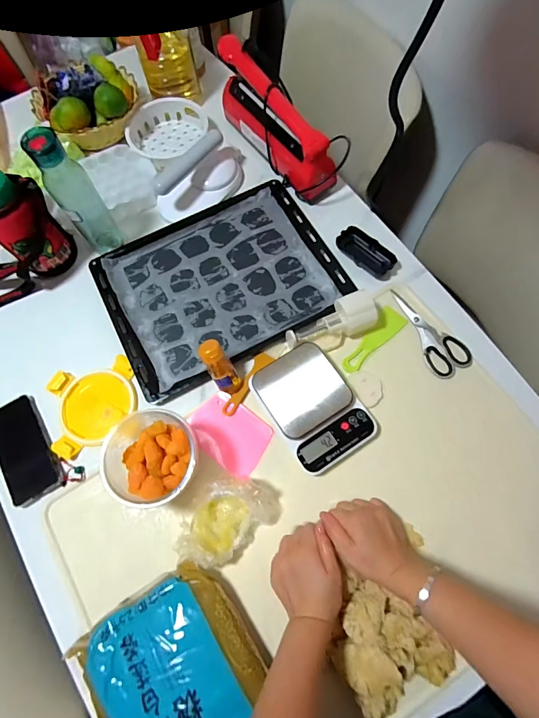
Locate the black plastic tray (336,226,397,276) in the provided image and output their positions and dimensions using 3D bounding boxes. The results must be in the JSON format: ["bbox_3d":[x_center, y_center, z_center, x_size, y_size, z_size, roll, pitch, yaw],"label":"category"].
[{"bbox_3d":[0.174,-0.194,0.698,0.106,0.025,0.048,41,76,16],"label":"black plastic tray"}]

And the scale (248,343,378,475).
[{"bbox_3d":[0.068,0.070,0.596,0.131,0.030,0.181,-31,71,-9],"label":"scale"}]

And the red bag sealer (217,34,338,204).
[{"bbox_3d":[0.008,-0.445,0.719,0.063,0.145,0.298,-36,72,-11],"label":"red bag sealer"}]

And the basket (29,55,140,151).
[{"bbox_3d":[-0.365,-0.518,0.778,0.205,0.089,0.143,-25,70,-7],"label":"basket"}]

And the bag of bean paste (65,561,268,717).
[{"bbox_3d":[-0.110,0.397,0.471,0.195,0.061,0.225,-32,71,-9],"label":"bag of bean paste"}]

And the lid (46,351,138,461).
[{"bbox_3d":[-0.284,0.074,0.622,0.132,0.013,0.135,-16,69,-3],"label":"lid"}]

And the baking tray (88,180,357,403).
[{"bbox_3d":[-0.089,-0.147,0.694,0.394,0.029,0.320,-28,71,-8],"label":"baking tray"}]

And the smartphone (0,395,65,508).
[{"bbox_3d":[-0.382,0.141,0.598,0.079,0.014,0.158,-32,71,-9],"label":"smartphone"}]

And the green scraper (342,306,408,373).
[{"bbox_3d":[0.171,-0.032,0.647,0.138,0.007,0.041,-42,73,-12],"label":"green scraper"}]

